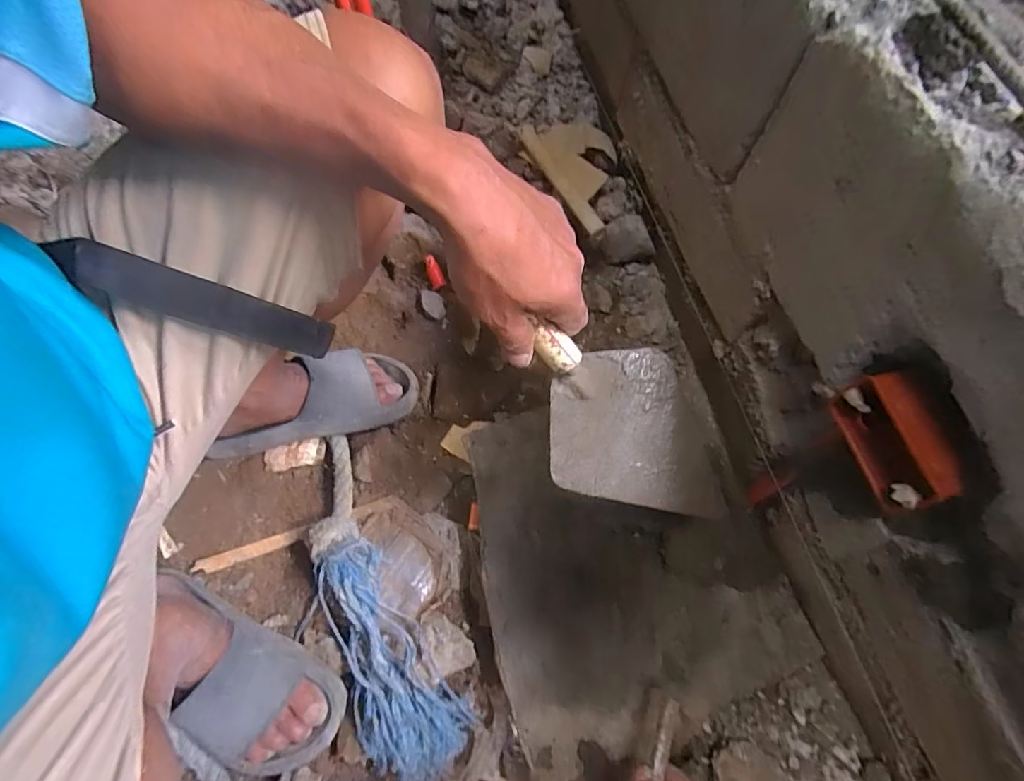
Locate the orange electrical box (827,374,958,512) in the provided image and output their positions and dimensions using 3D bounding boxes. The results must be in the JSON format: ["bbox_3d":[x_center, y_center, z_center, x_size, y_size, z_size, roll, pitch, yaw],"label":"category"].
[{"bbox_3d":[0.310,0.043,0.412,0.039,0.060,0.101,-11,69,-3],"label":"orange electrical box"}]

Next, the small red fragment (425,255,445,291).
[{"bbox_3d":[-0.118,-0.180,0.769,0.021,0.052,0.014,-17,24,-6],"label":"small red fragment"}]

